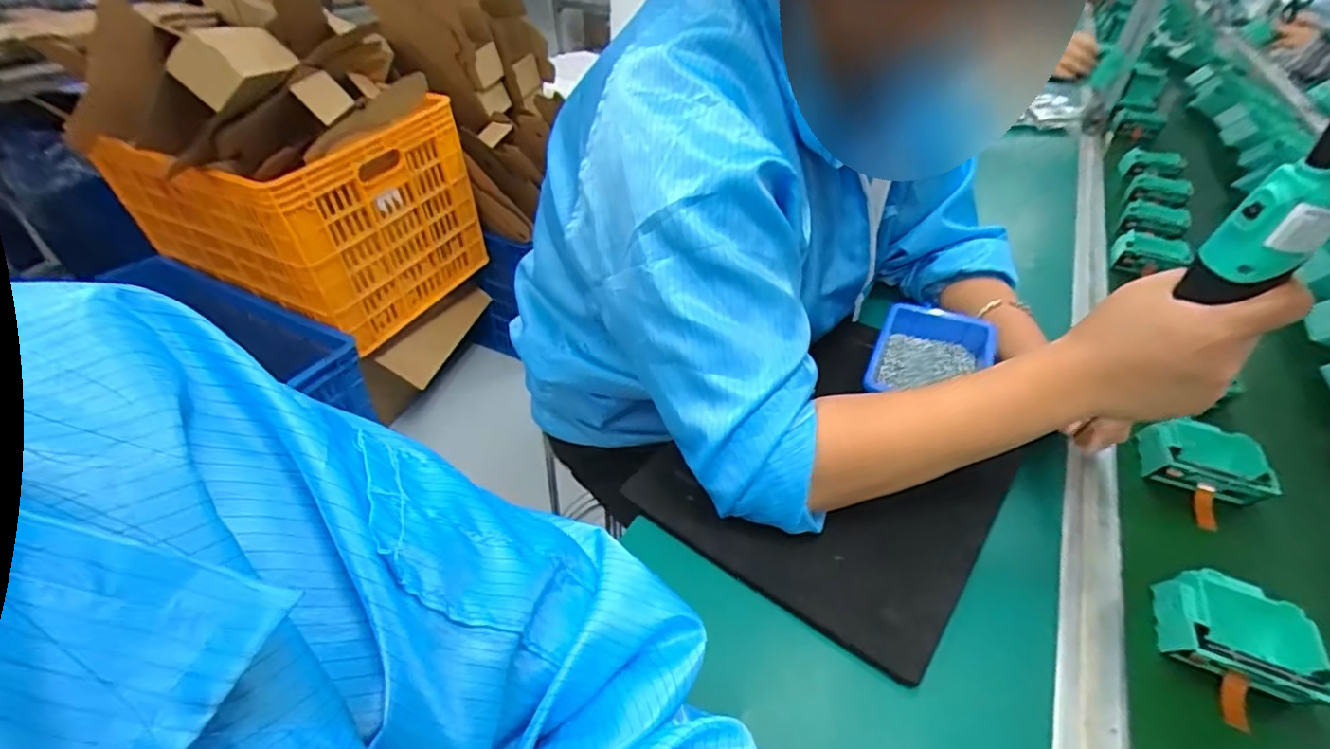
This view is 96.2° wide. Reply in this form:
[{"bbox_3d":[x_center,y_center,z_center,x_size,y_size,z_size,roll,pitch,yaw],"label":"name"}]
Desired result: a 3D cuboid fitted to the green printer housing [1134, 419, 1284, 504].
[{"bbox_3d":[0.458,0.072,0.508,0.085,0.034,0.066,17,43,18],"label":"green printer housing"}]

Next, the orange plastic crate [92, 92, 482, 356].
[{"bbox_3d":[-0.754,-0.352,1.331,0.440,0.396,0.533,19,44,20],"label":"orange plastic crate"}]

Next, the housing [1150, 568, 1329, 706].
[{"bbox_3d":[0.373,0.170,0.391,0.077,0.036,0.071,19,44,20],"label":"housing"}]

